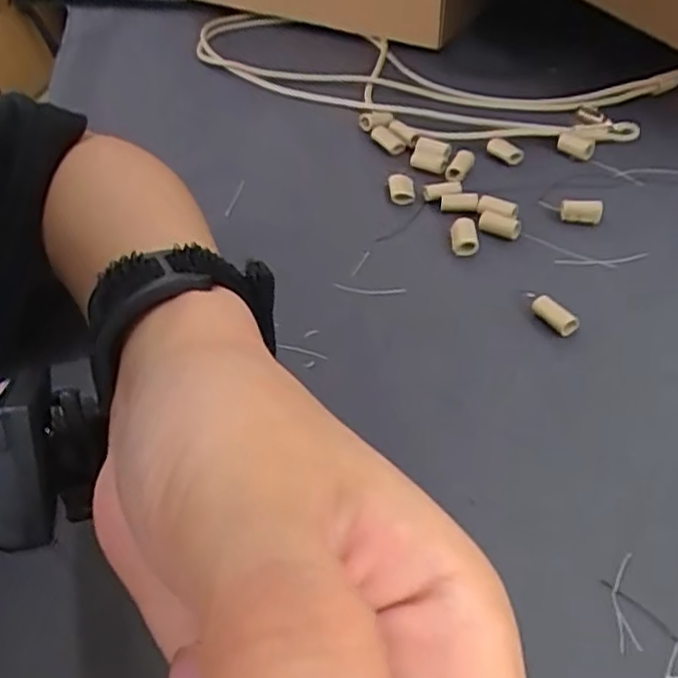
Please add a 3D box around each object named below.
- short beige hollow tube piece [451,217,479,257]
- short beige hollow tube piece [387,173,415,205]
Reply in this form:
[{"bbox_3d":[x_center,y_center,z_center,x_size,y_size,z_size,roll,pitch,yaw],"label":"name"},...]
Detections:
[{"bbox_3d":[0.065,-0.054,0.355,0.013,0.010,0.025,0,43,6],"label":"short beige hollow tube piece"},{"bbox_3d":[0.036,-0.087,0.391,0.014,0.007,0.020,-5,43,2],"label":"short beige hollow tube piece"}]

